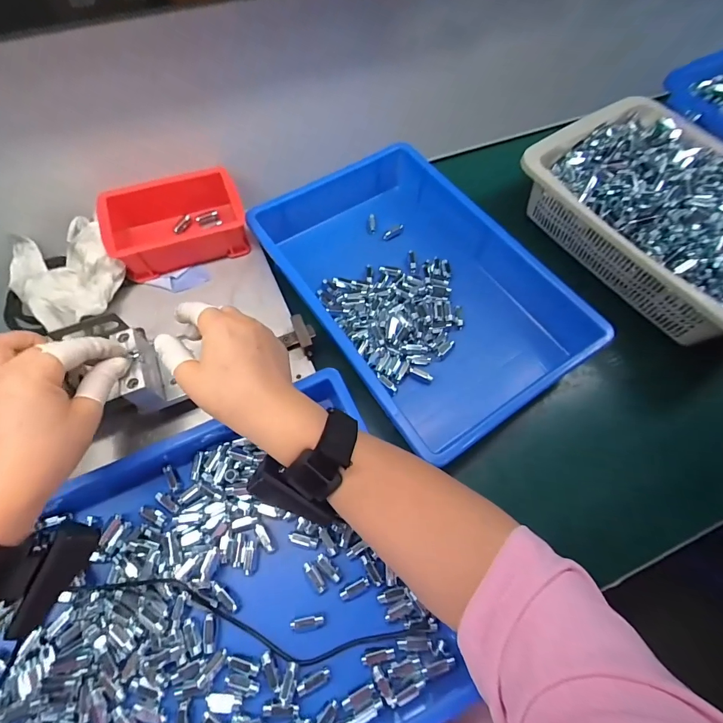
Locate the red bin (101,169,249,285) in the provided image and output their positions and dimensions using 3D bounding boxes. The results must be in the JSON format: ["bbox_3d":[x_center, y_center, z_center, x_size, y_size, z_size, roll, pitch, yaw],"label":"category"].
[{"bbox_3d":[-0.218,-0.163,0.451,0.148,0.058,0.092,-21,67,-11],"label":"red bin"}]

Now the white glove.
[{"bbox_3d":[-0.334,-0.105,0.423,0.146,0.044,0.111,40,70,16],"label":"white glove"}]

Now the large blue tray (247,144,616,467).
[{"bbox_3d":[0.062,-0.088,0.456,0.252,0.086,0.363,-31,69,-15],"label":"large blue tray"}]

